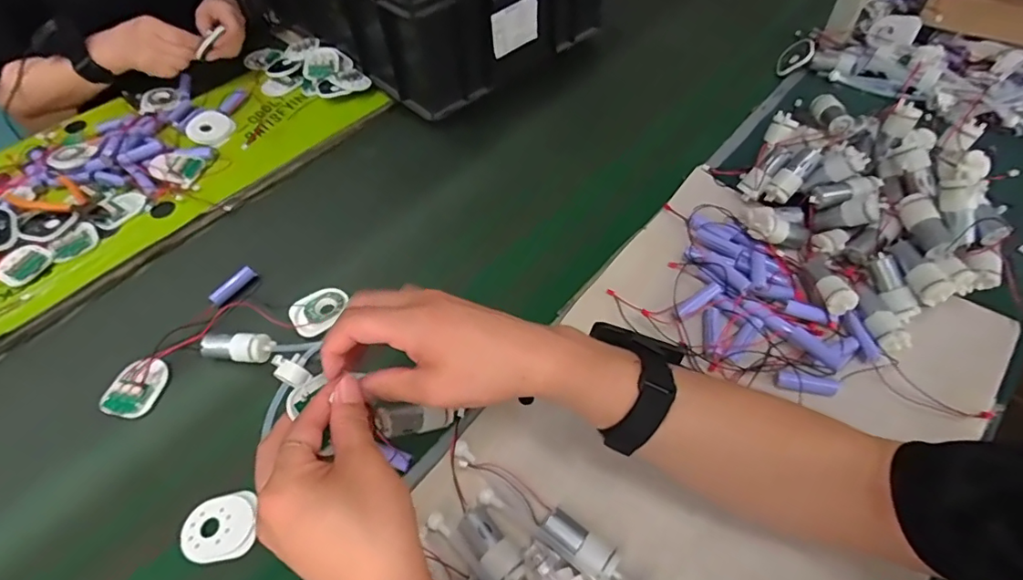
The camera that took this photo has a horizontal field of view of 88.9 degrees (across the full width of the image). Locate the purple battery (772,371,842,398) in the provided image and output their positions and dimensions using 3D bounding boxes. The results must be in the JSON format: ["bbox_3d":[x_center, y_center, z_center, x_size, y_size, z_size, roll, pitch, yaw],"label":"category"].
[{"bbox_3d":[0.253,0.081,0.448,0.051,0.013,0.011,8,54,6],"label":"purple battery"}]

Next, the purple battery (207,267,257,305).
[{"bbox_3d":[-0.290,-0.005,0.542,0.014,0.013,0.048,23,57,16],"label":"purple battery"}]

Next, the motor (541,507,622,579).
[{"bbox_3d":[0.053,0.184,0.380,0.063,0.020,0.025,33,61,22],"label":"motor"}]

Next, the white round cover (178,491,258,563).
[{"bbox_3d":[-0.228,0.185,0.405,0.056,0.004,0.047,-11,55,-7],"label":"white round cover"}]

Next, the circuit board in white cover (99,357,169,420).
[{"bbox_3d":[-0.347,0.090,0.485,0.044,0.010,0.057,11,55,8],"label":"circuit board in white cover"}]

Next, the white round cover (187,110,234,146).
[{"bbox_3d":[-0.408,-0.219,0.706,0.066,0.009,0.058,30,60,21],"label":"white round cover"}]

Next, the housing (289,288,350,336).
[{"bbox_3d":[-0.195,0.019,0.530,0.042,0.011,0.058,38,63,25],"label":"housing"}]

